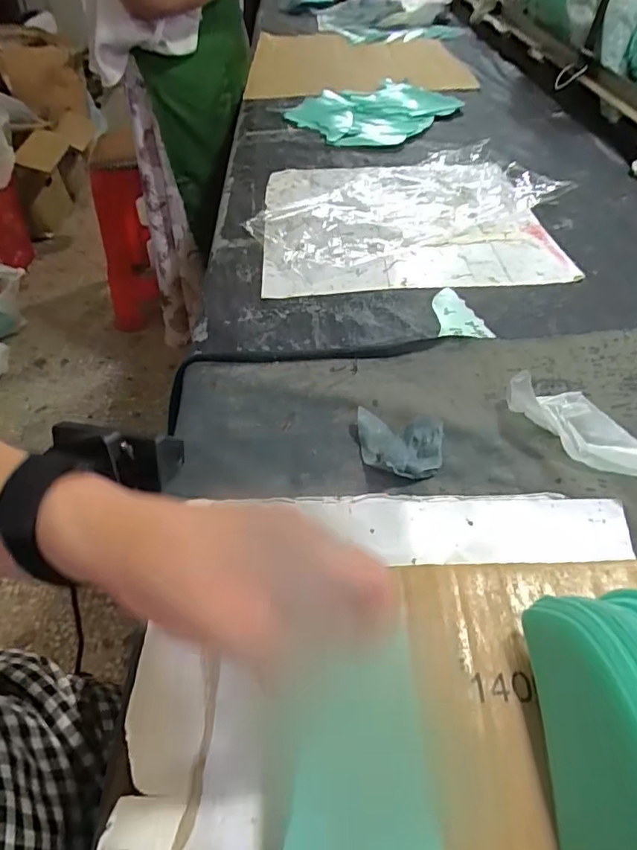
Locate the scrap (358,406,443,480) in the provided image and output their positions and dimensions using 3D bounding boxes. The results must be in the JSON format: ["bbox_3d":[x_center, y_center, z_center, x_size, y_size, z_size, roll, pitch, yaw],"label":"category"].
[{"bbox_3d":[0.059,0.011,0.386,0.062,0.022,0.063,4,47,6],"label":"scrap"}]

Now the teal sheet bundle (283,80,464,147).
[{"bbox_3d":[0.102,-0.571,0.947,0.248,0.021,0.301,27,53,25],"label":"teal sheet bundle"}]

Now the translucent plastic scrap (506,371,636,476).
[{"bbox_3d":[0.205,-0.003,0.392,0.052,0.030,0.118,-28,52,-22],"label":"translucent plastic scrap"}]

